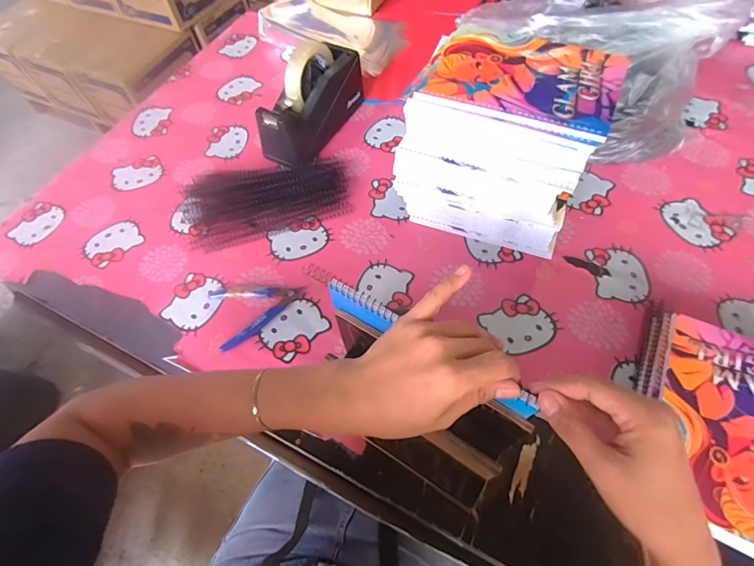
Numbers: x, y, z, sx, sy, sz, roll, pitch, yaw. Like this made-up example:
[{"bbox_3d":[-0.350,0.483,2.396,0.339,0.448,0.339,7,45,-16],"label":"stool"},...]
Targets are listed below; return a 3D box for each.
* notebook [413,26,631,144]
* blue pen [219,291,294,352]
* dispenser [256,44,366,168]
[{"bbox_3d":[0.158,-0.224,0.434,0.196,0.008,0.144,21,63,14],"label":"notebook"},{"bbox_3d":[-0.145,0.049,0.499,0.015,0.009,0.108,39,69,22],"label":"blue pen"},{"bbox_3d":[-0.104,-0.281,0.619,0.075,0.120,0.202,22,64,15],"label":"dispenser"}]

